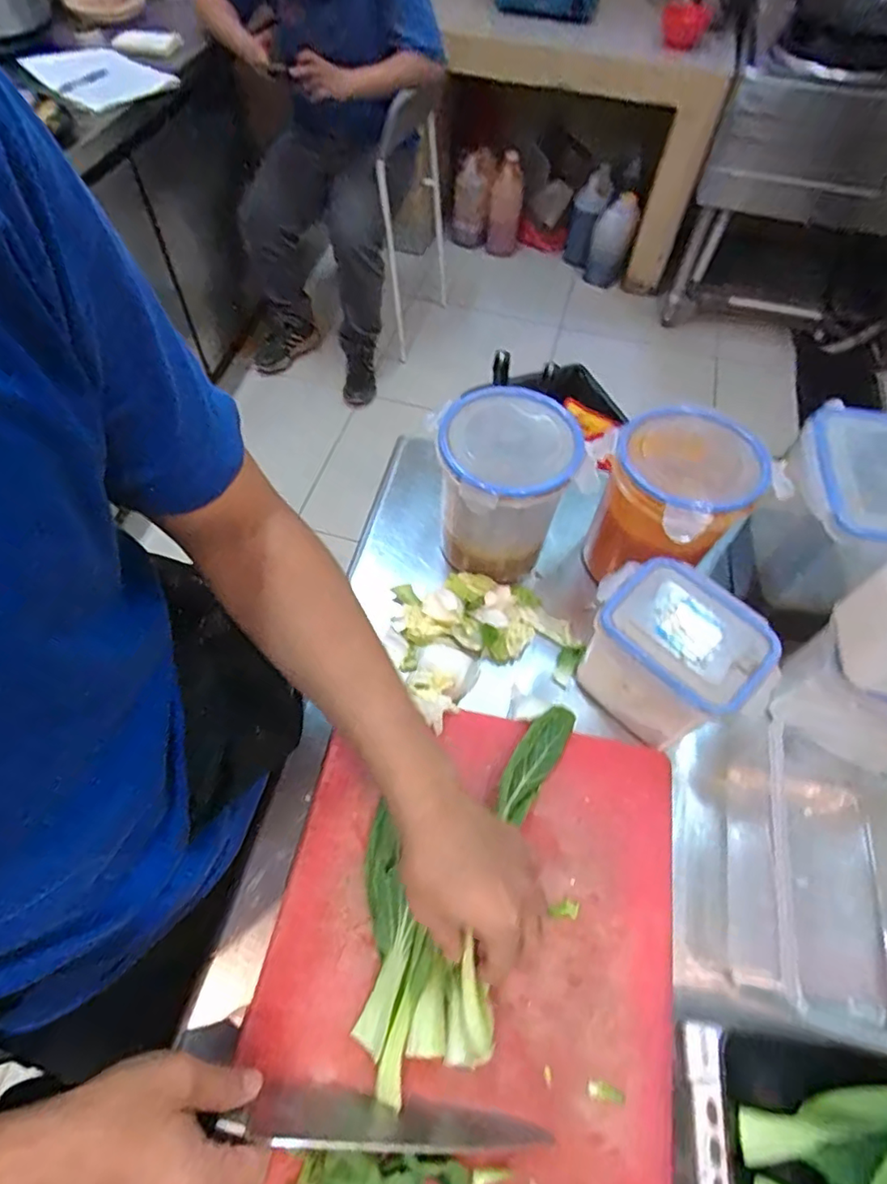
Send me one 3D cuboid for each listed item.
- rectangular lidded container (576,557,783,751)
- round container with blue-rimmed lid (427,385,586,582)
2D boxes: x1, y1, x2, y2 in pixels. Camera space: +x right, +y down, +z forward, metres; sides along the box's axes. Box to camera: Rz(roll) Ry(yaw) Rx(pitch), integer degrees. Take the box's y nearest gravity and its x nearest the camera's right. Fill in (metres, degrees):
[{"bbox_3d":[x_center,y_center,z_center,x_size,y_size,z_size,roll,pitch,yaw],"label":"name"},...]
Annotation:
[{"bbox_3d":[0.194,0.057,0.500,0.144,0.112,0.098,37,64,18],"label":"rectangular lidded container"},{"bbox_3d":[0.056,-0.096,0.573,0.122,0.160,0.116,1,58,-2],"label":"round container with blue-rimmed lid"}]

